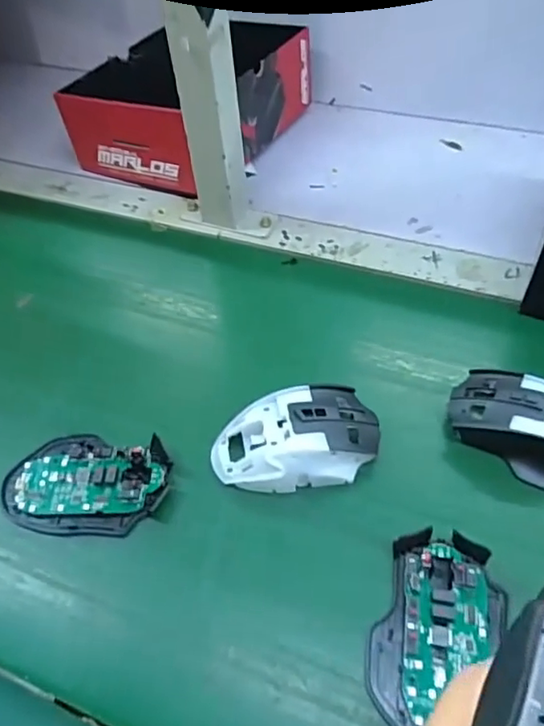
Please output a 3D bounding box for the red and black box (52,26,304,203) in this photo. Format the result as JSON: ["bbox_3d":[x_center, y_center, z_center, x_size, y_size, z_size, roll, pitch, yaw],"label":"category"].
[{"bbox_3d":[-0.101,-0.305,0.672,0.216,0.102,0.231,17,53,18],"label":"red and black box"}]

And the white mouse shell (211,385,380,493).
[{"bbox_3d":[0.016,0.053,0.402,0.113,0.040,0.065,-13,50,-6],"label":"white mouse shell"}]

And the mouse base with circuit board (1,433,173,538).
[{"bbox_3d":[-0.129,0.081,0.399,0.113,0.017,0.073,1,50,6],"label":"mouse base with circuit board"}]

